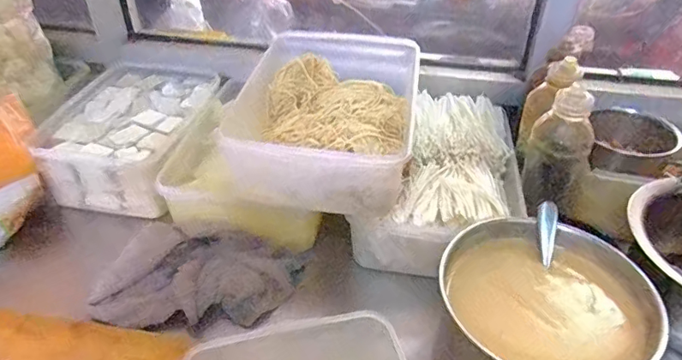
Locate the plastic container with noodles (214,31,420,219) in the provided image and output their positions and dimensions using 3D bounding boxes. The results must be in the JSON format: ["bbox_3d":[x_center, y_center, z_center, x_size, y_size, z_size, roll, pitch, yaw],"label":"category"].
[{"bbox_3d":[-0.012,-0.098,0.696,0.217,0.098,0.354,7,39,7],"label":"plastic container with noodles"}]

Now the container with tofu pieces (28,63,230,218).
[{"bbox_3d":[-0.310,-0.073,0.776,0.192,0.089,0.267,9,39,6],"label":"container with tofu pieces"}]

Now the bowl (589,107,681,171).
[{"bbox_3d":[0.410,-0.051,0.713,0.113,0.054,0.115,0,39,0],"label":"bowl"}]

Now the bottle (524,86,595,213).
[{"bbox_3d":[0.267,-0.037,0.616,0.070,0.153,0.066,-24,45,-27],"label":"bottle"}]

